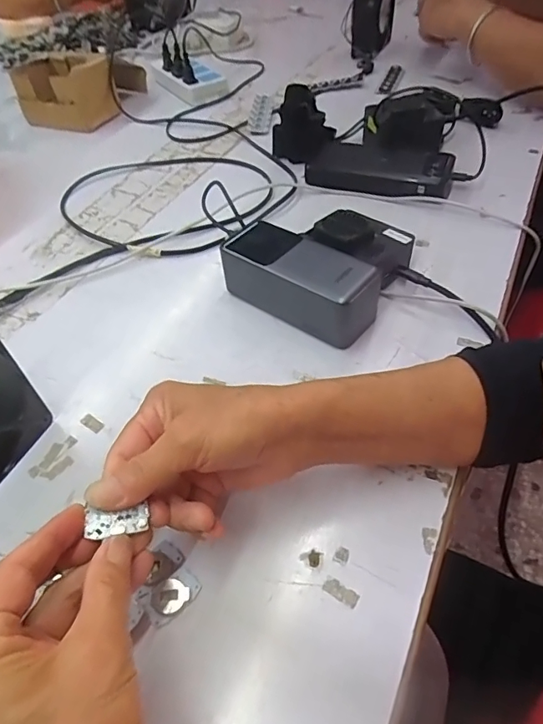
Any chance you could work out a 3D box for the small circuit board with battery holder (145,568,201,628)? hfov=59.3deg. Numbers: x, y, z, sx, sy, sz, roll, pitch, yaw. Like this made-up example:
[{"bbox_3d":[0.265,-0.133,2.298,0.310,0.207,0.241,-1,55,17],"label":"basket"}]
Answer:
[{"bbox_3d":[-0.054,0.126,0.258,0.029,0.005,0.018,-36,55,-24],"label":"small circuit board with battery holder"}]

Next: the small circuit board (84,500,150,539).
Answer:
[{"bbox_3d":[-0.074,0.077,0.232,0.028,0.004,0.015,-2,47,-15],"label":"small circuit board"}]

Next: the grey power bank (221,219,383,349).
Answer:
[{"bbox_3d":[0.023,-0.064,0.392,0.135,0.053,0.056,30,58,28],"label":"grey power bank"}]

